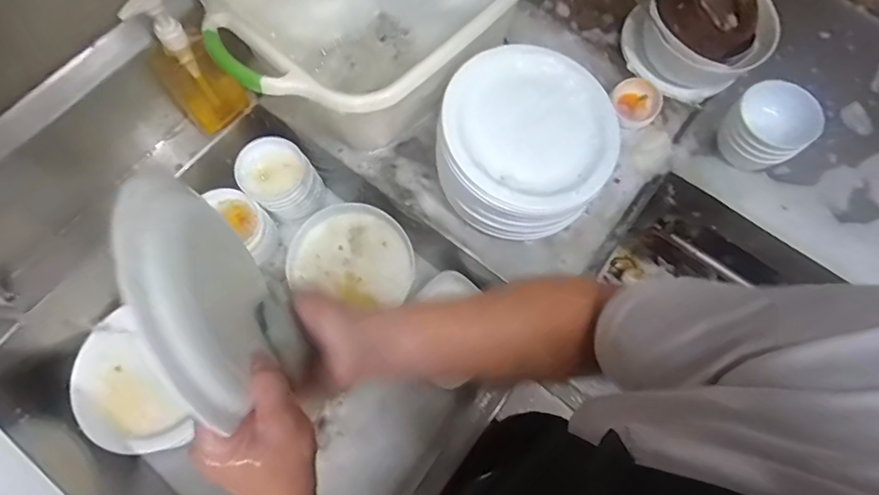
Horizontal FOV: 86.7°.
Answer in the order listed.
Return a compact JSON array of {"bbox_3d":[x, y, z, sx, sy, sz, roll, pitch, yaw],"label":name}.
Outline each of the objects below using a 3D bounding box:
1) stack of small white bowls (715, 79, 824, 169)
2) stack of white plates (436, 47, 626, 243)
[{"bbox_3d":[0.462,-0.173,0.662,0.086,0.095,0.100,-42,77,-14],"label":"stack of small white bowls"},{"bbox_3d":[0.116,-0.137,0.638,0.220,0.128,0.227,33,73,9],"label":"stack of white plates"}]

